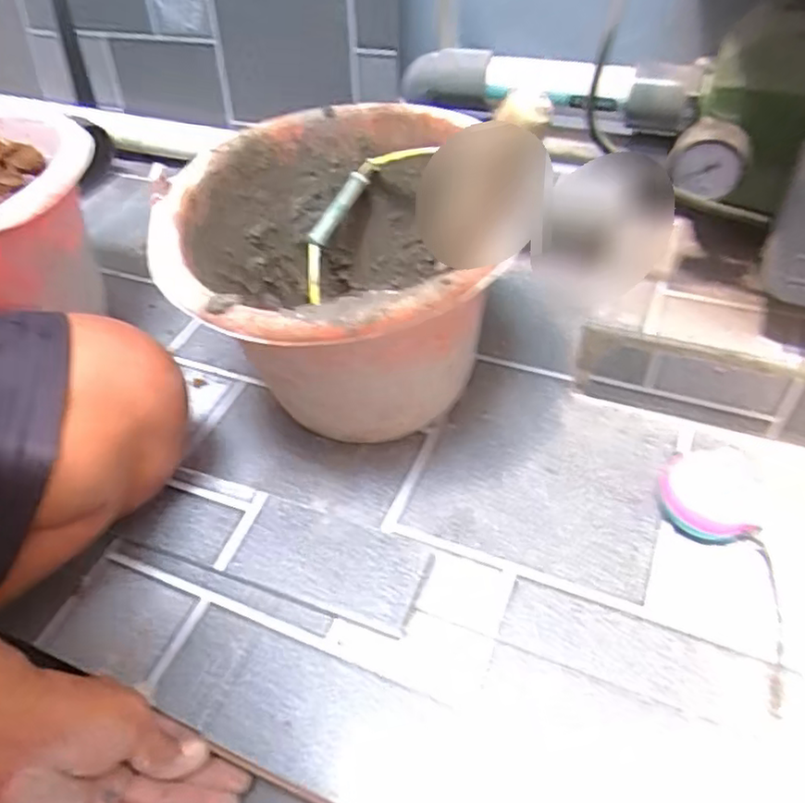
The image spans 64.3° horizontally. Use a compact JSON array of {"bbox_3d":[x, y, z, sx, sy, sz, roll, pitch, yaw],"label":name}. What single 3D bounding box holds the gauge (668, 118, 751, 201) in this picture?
[{"bbox_3d":[0.228,-0.181,0.477,0.052,0.052,0.024,19,53,22],"label":"gauge"}]

